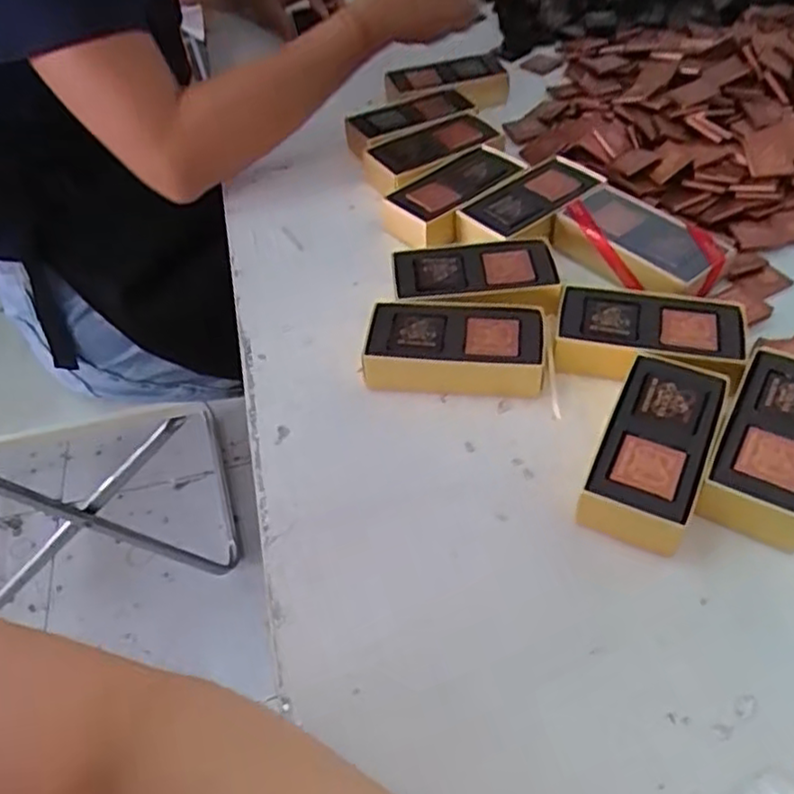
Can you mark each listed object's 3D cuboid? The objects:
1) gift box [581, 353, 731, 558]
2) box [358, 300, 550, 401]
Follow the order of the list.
[{"bbox_3d":[0.147,0.030,0.401,0.056,0.031,0.115,18,53,22],"label":"gift box"},{"bbox_3d":[0.039,-0.031,0.467,0.113,0.034,0.064,3,49,10],"label":"box"}]

